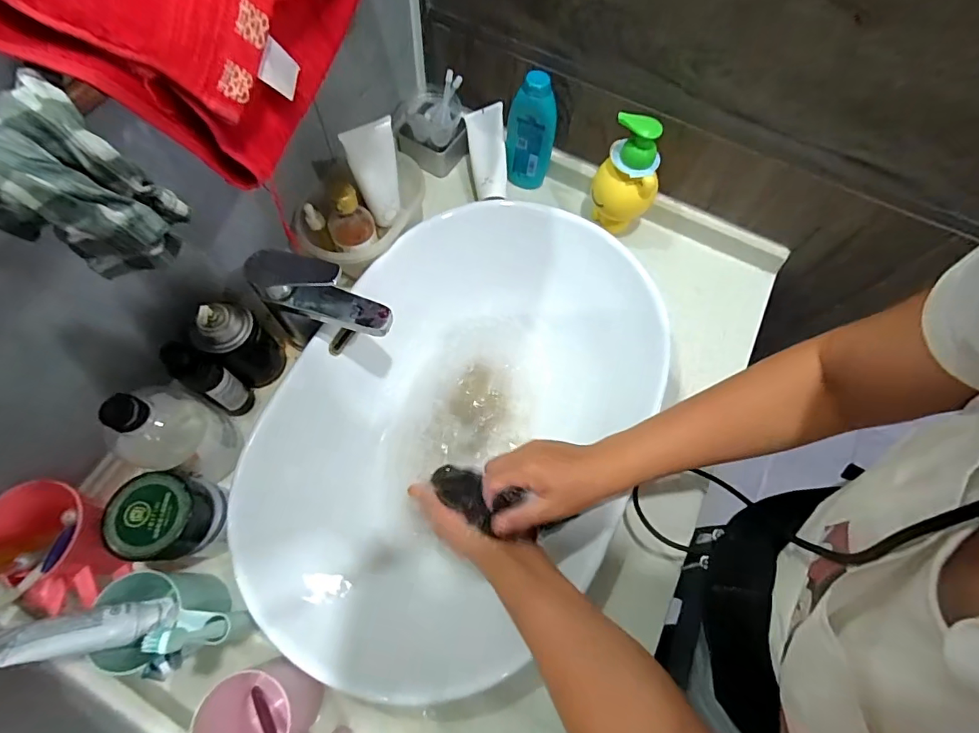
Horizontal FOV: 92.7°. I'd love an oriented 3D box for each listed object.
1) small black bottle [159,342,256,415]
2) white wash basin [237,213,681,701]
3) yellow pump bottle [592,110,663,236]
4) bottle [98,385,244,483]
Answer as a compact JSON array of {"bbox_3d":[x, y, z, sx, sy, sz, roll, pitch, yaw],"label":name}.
[{"bbox_3d":[-0.288,0.017,0.489,0.030,0.143,0.033,31,69,10],"label":"small black bottle"},{"bbox_3d":[-0.037,0.054,0.572,0.350,0.129,0.567,26,68,8],"label":"white wash basin"},{"bbox_3d":[0.179,-0.242,0.623,0.081,0.180,0.064,17,67,4],"label":"yellow pump bottle"},{"bbox_3d":[-0.310,0.067,0.466,0.078,0.159,0.076,26,68,8],"label":"bottle"}]

